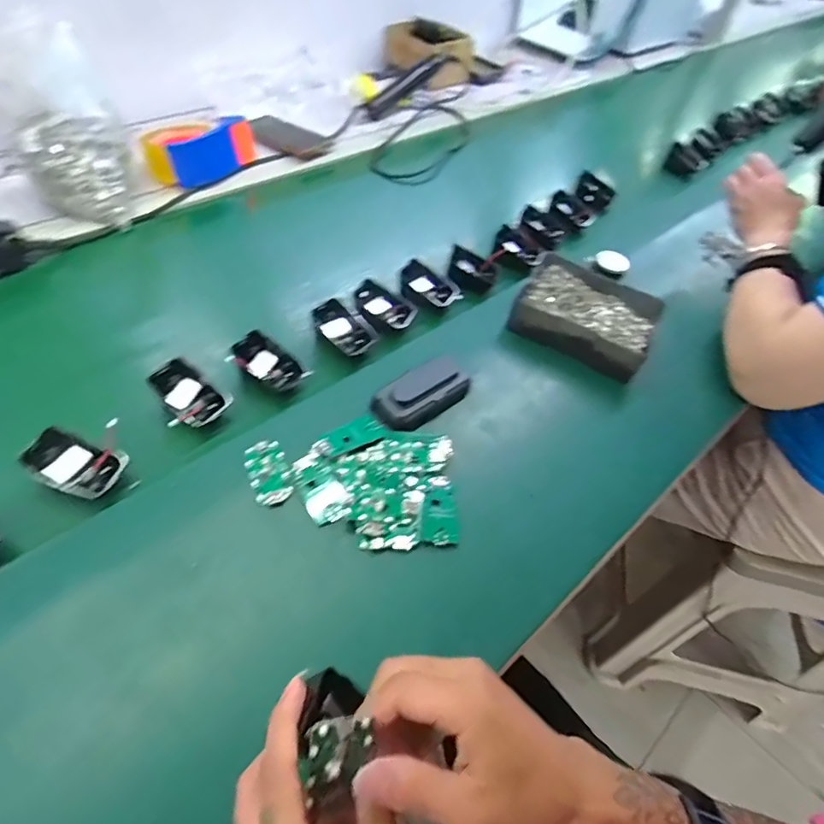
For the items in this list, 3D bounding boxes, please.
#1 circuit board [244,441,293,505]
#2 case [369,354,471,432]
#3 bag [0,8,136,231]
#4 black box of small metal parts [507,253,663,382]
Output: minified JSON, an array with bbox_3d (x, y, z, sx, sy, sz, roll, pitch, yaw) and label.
[{"bbox_3d":[-0.126,0.053,0.456,0.032,0.006,0.060,-18,55,-18],"label":"circuit board"},{"bbox_3d":[0.015,-0.020,0.517,0.110,0.030,0.045,-30,59,-26],"label":"case"},{"bbox_3d":[-0.407,-0.332,0.615,0.130,0.197,0.100,-26,58,-23],"label":"bag"},{"bbox_3d":[0.206,-0.116,0.619,0.154,0.050,0.116,26,53,15],"label":"black box of small metal parts"}]

